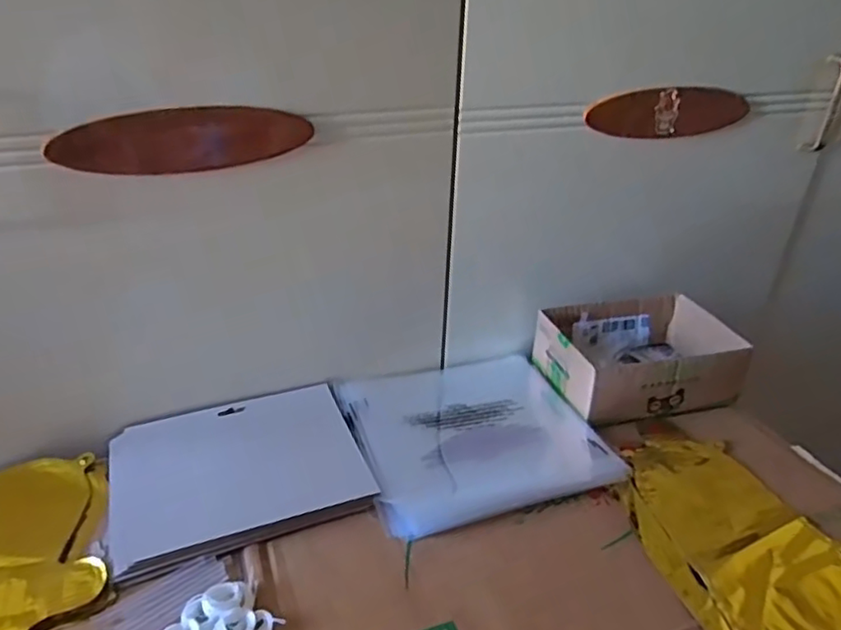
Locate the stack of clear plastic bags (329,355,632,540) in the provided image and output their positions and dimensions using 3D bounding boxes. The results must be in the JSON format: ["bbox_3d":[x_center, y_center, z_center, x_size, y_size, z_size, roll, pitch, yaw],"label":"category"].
[{"bbox_3d":[0.048,0.104,0.609,0.224,0.016,0.213,-8,33,-17],"label":"stack of clear plastic bags"}]

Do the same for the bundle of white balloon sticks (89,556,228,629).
[{"bbox_3d":[-0.186,0.202,0.439,0.101,0.009,0.042,-25,41,-38],"label":"bundle of white balloon sticks"}]

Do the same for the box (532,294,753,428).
[{"bbox_3d":[0.229,0.042,0.667,0.186,0.064,0.142,-7,33,-16],"label":"box"}]

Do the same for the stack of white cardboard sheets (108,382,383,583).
[{"bbox_3d":[-0.159,0.131,0.552,0.204,0.013,0.168,-10,33,-20],"label":"stack of white cardboard sheets"}]

